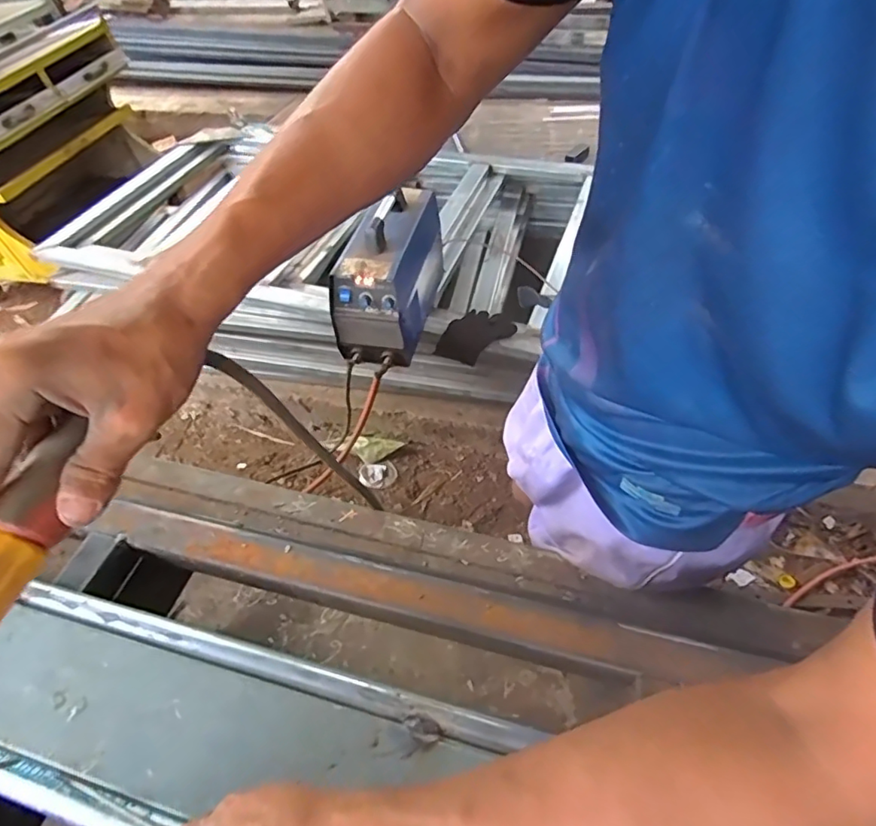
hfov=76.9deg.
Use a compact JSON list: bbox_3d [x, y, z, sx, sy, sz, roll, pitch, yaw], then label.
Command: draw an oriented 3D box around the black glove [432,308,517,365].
[{"bbox_3d":[0.084,-0.185,1.340,0.190,0.073,0.101,-23,51,-15],"label":"black glove"}]

